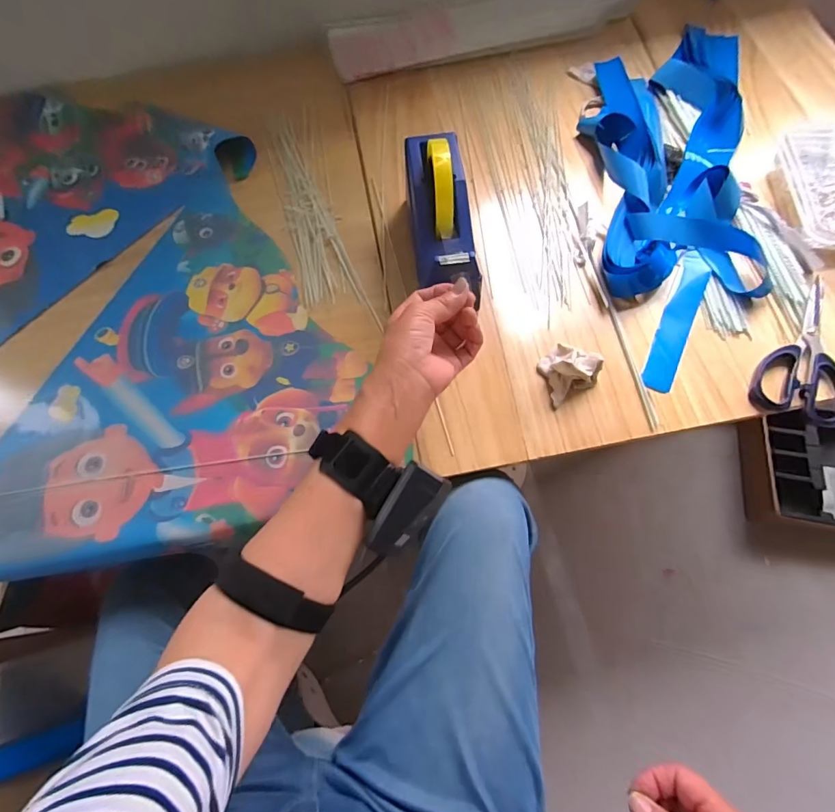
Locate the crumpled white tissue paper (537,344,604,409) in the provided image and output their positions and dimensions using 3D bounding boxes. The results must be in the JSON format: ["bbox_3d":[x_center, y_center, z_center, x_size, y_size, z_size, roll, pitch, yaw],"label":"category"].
[{"bbox_3d":[0.174,-0.044,0.508,0.066,0.034,0.059,-29,71,-8],"label":"crumpled white tissue paper"}]

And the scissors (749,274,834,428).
[{"bbox_3d":[0.459,-0.068,0.514,0.095,0.020,0.190,24,72,11],"label":"scissors"}]

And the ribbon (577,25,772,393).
[{"bbox_3d":[0.342,-0.321,0.598,0.225,0.047,0.628,9,70,6],"label":"ribbon"}]

